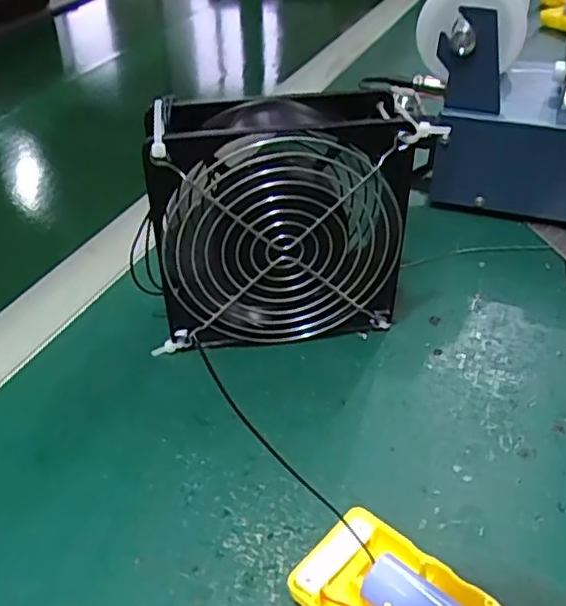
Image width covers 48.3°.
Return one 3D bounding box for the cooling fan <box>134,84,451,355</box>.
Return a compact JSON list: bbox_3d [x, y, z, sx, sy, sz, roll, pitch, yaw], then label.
[{"bbox_3d":[-0.005,-0.038,0.320,0.136,0.122,0.047,-6,40,-7],"label":"cooling fan"}]

